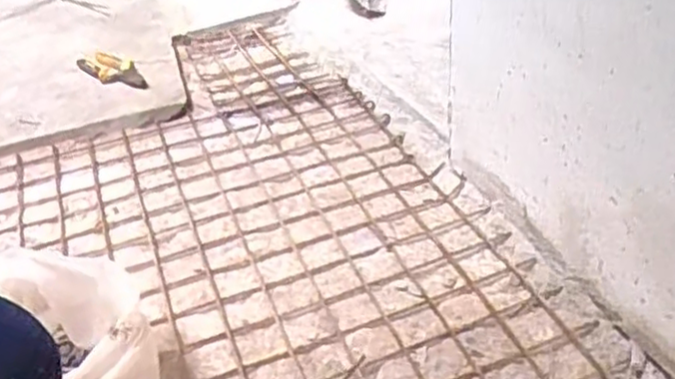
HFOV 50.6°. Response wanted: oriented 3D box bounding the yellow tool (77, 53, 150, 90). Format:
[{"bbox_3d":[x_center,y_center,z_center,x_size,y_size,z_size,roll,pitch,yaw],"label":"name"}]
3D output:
[{"bbox_3d":[-0.413,-0.214,1.323,0.066,0.028,0.198,-30,41,-29],"label":"yellow tool"}]

